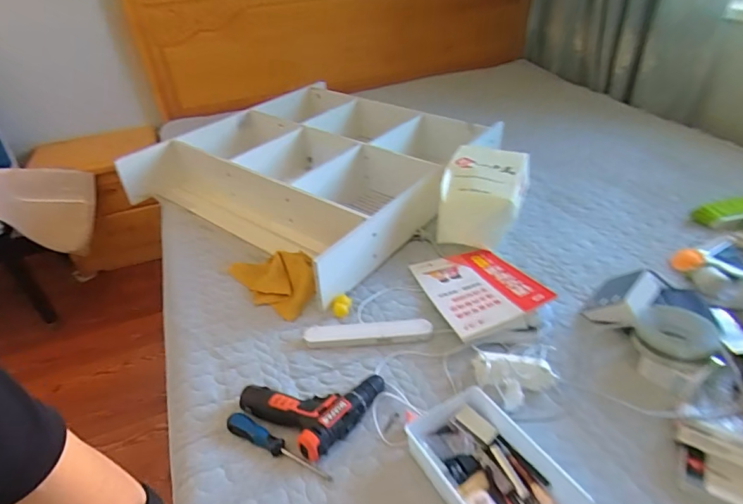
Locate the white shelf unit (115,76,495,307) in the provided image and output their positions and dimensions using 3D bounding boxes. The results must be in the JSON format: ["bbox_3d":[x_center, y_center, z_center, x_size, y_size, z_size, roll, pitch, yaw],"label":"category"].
[{"bbox_3d":[-0.198,-0.290,1.359,0.871,0.153,0.779,21,44,33],"label":"white shelf unit"}]

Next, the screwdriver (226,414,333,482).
[{"bbox_3d":[-0.146,0.306,0.697,0.194,0.025,0.030,12,40,24],"label":"screwdriver"}]

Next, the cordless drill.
[{"bbox_3d":[-0.100,0.248,0.766,0.177,0.055,0.181,22,45,33],"label":"cordless drill"}]

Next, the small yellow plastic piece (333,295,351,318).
[{"bbox_3d":[-0.067,0.117,0.957,0.037,0.027,0.044,7,38,18],"label":"small yellow plastic piece"}]

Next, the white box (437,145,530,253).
[{"bbox_3d":[0.286,-0.137,1.143,0.189,0.170,0.255,11,39,22],"label":"white box"}]

